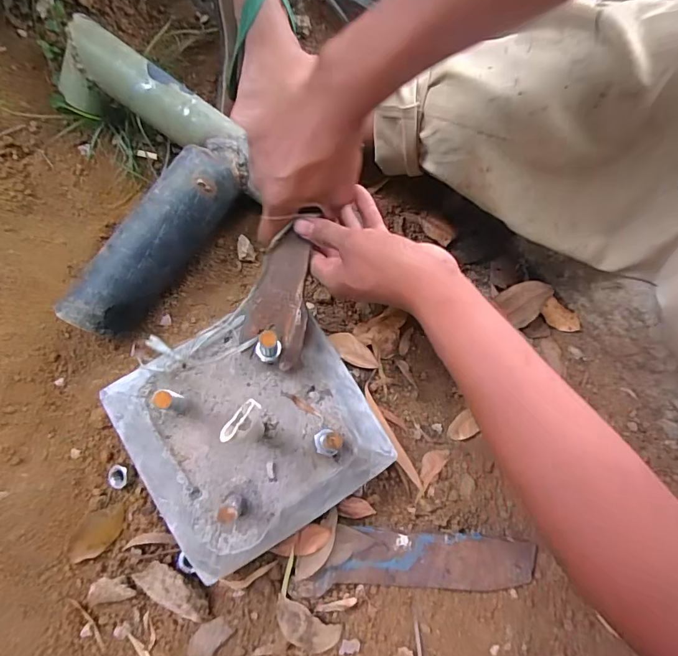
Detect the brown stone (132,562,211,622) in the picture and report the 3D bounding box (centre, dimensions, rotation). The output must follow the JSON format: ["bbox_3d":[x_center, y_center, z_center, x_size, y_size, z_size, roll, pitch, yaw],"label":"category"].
[{"bbox_3d":[-0.158,0.249,0.431,0.080,0.039,0.034,26,75,0],"label":"brown stone"}]

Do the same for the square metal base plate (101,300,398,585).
[{"bbox_3d":[-0.078,0.088,0.409,0.206,0.044,0.198,-31,82,-13],"label":"square metal base plate"}]

